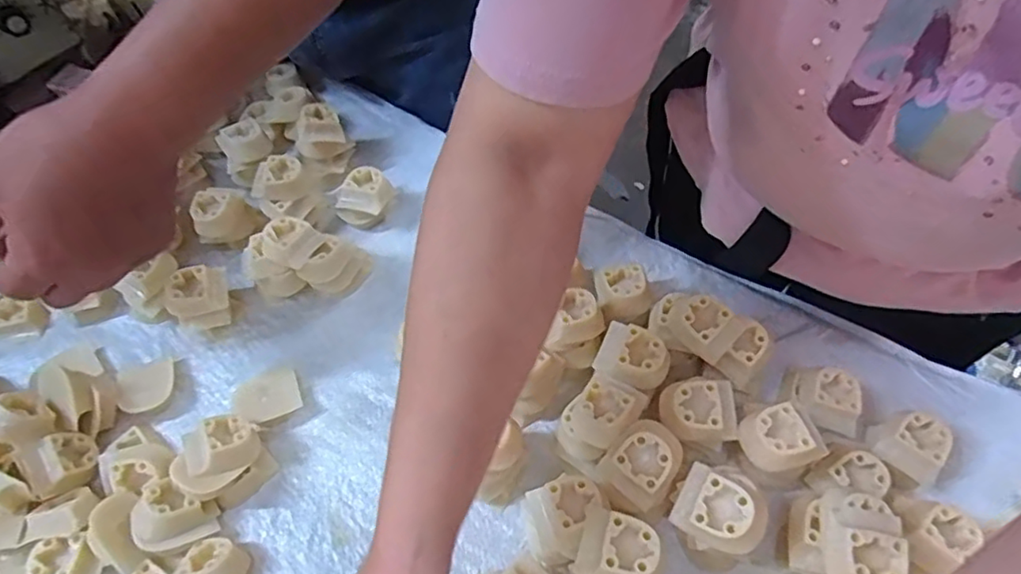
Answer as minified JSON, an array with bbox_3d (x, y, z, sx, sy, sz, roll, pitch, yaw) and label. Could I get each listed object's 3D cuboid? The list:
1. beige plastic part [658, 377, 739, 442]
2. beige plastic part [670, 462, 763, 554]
[{"bbox_3d":[0.119,0.078,0.384,0.045,0.019,0.035,0,57,3],"label":"beige plastic part"},{"bbox_3d":[0.119,0.125,0.341,0.046,0.026,0.042,16,68,32],"label":"beige plastic part"}]

